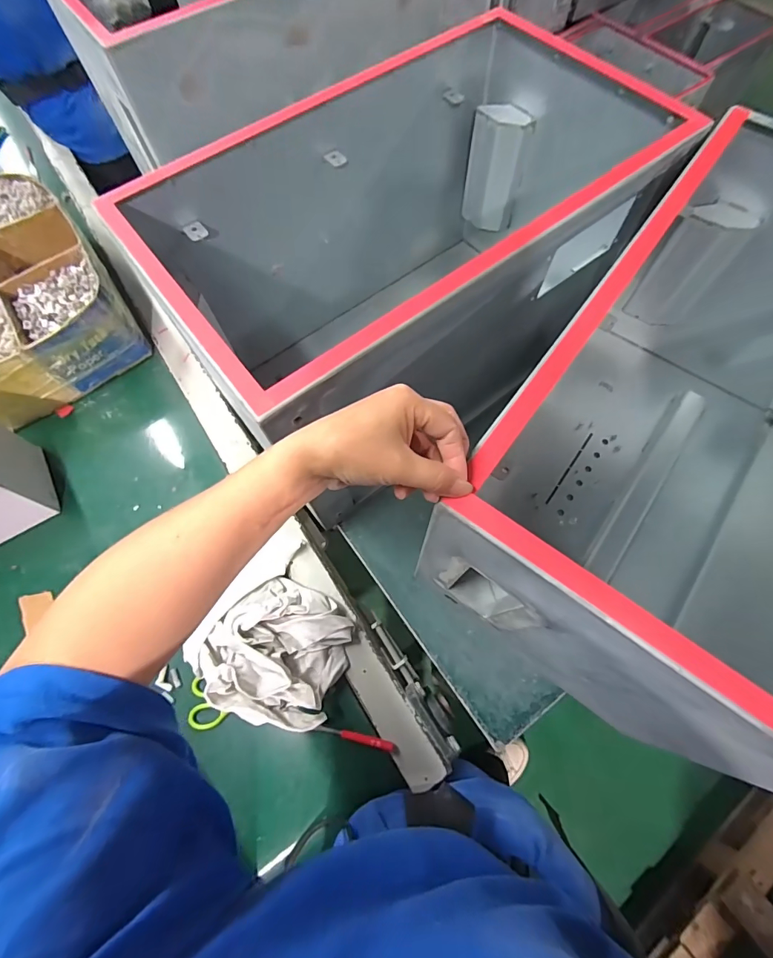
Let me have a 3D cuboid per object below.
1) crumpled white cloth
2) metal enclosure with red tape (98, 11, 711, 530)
[{"bbox_3d":[-0.128,0.202,0.487,0.151,0.064,0.154,23,71,10],"label":"crumpled white cloth"},{"bbox_3d":[0.030,-0.262,0.547,0.567,0.307,0.337,-40,73,-13],"label":"metal enclosure with red tape"}]

